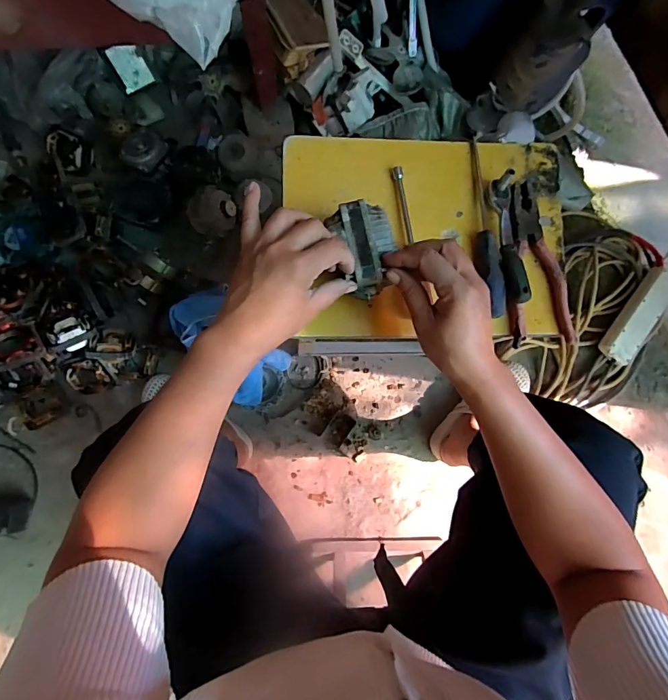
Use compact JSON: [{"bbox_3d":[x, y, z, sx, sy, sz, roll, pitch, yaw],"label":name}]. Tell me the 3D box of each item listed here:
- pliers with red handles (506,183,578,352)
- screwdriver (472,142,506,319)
[{"bbox_3d":[0.229,-0.102,0.491,0.072,0.013,0.194,-9,82,-5],"label":"pliers with red handles"},{"bbox_3d":[0.176,-0.147,0.486,0.026,0.018,0.218,-3,82,-4],"label":"screwdriver"}]

